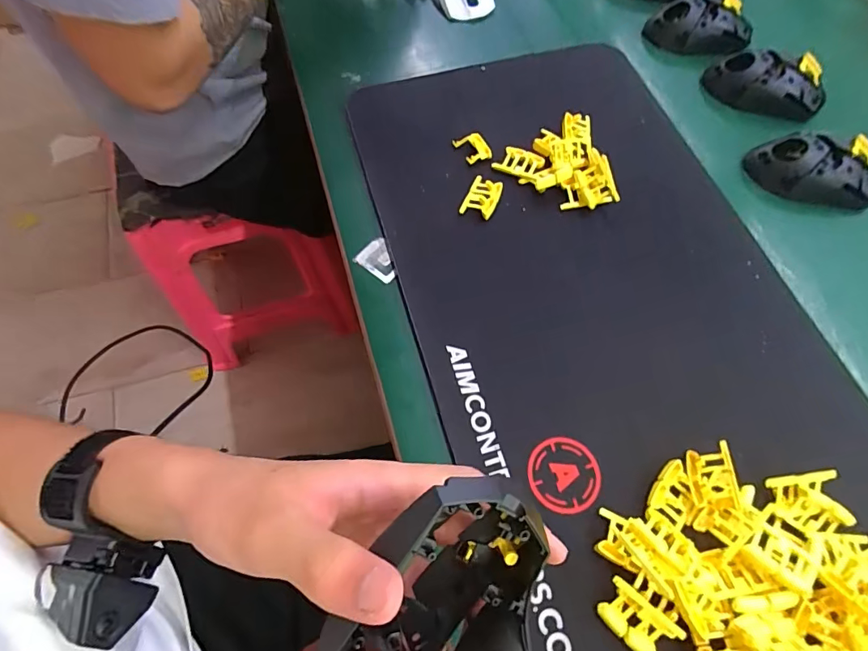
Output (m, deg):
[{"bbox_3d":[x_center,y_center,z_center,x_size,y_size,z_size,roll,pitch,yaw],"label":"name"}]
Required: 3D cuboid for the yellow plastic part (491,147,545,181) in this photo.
[{"bbox_3d":[0.077,-0.146,0.407,0.041,0.008,0.025,28,67,8],"label":"yellow plastic part"}]

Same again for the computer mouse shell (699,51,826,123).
[{"bbox_3d":[0.339,-0.244,0.466,0.116,0.042,0.049,24,67,6],"label":"computer mouse shell"}]

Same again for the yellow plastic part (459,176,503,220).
[{"bbox_3d":[0.042,-0.112,0.391,0.027,0.013,0.041,23,67,5],"label":"yellow plastic part"}]

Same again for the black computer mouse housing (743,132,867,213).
[{"bbox_3d":[0.356,-0.143,0.418,0.112,0.037,0.070,5,66,-3],"label":"black computer mouse housing"}]

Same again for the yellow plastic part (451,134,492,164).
[{"bbox_3d":[0.036,-0.164,0.415,0.025,0.009,0.031,-26,71,-15],"label":"yellow plastic part"}]

